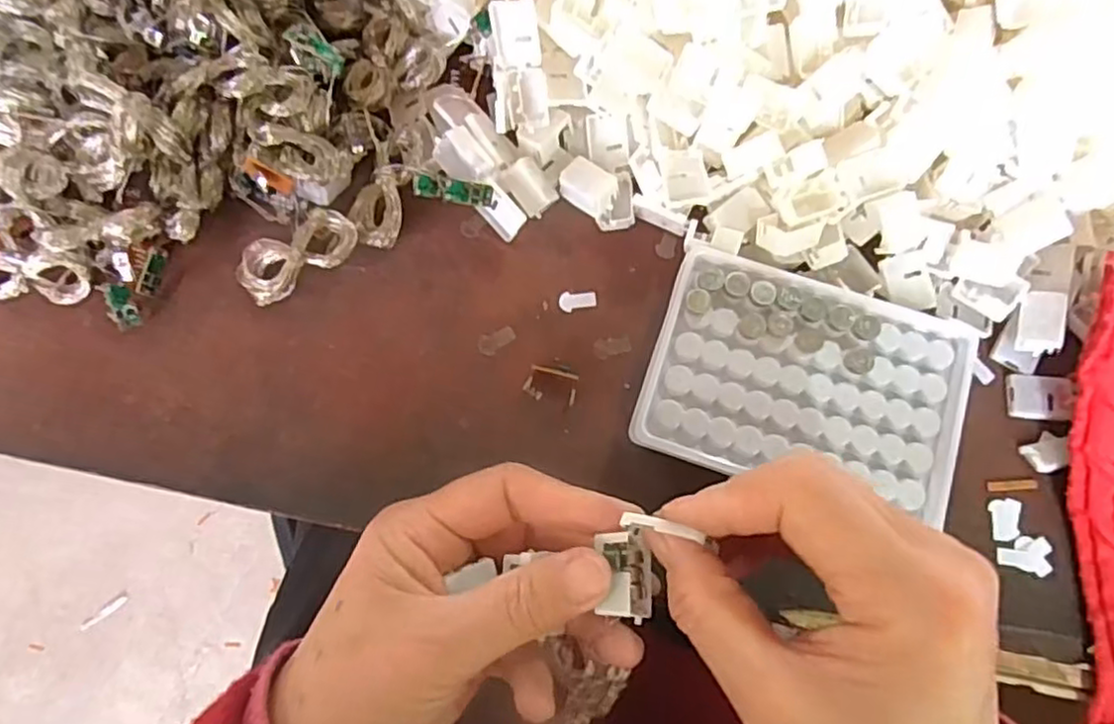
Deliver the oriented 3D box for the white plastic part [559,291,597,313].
[{"bbox_3d":[0.010,-0.029,0.327,0.018,0.004,0.010,0,75,0],"label":"white plastic part"}]

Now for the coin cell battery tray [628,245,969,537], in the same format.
[{"bbox_3d":[0.108,0.009,0.302,0.130,0.019,0.095,18,76,5],"label":"coin cell battery tray"}]

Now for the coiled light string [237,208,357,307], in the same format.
[{"bbox_3d":[-0.121,-0.050,0.321,0.058,0.016,0.025,-28,77,-7],"label":"coiled light string"}]

